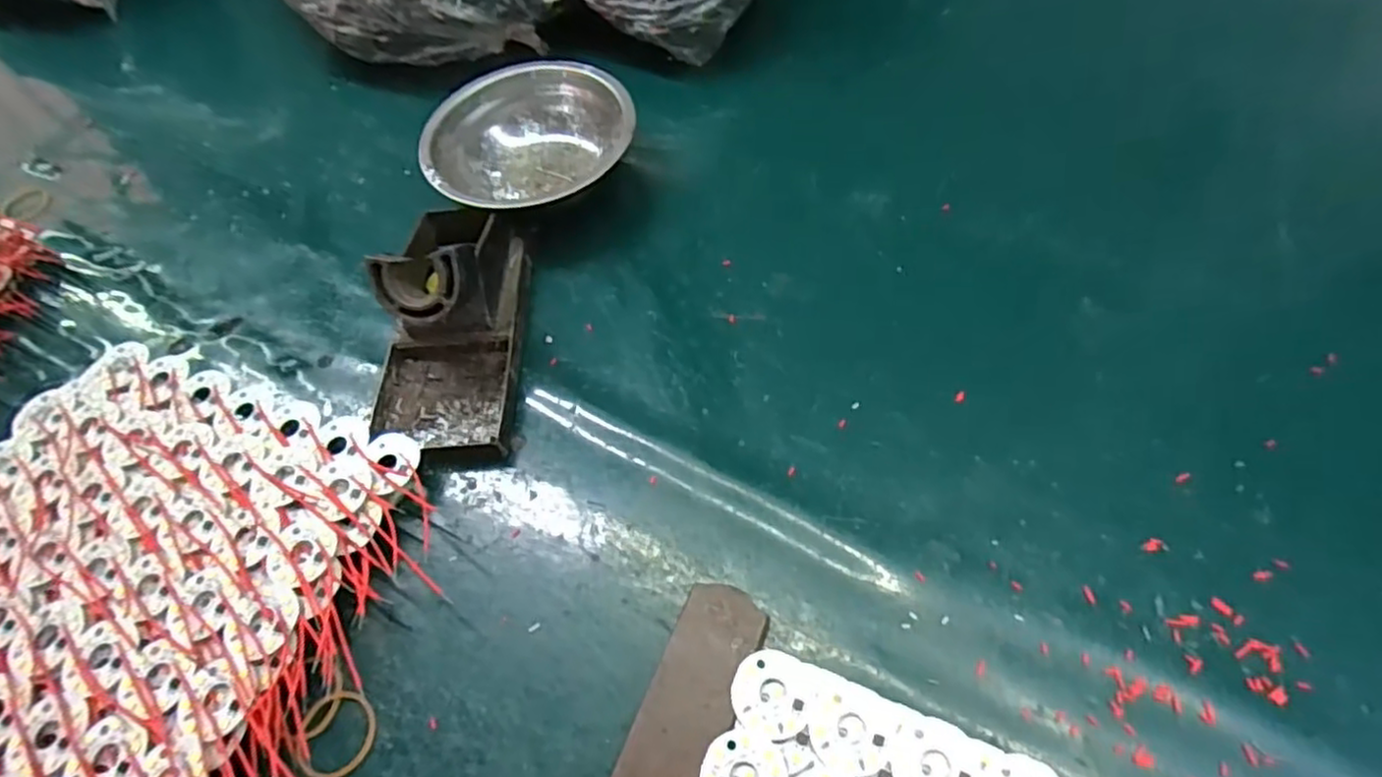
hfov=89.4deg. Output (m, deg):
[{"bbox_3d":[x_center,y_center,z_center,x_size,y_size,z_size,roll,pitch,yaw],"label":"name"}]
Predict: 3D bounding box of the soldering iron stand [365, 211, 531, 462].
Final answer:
[{"bbox_3d":[-0.129,-0.044,0.363,0.068,0.068,0.150,-3,59,4],"label":"soldering iron stand"}]

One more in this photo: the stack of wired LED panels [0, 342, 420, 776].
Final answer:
[{"bbox_3d":[-0.264,0.101,0.312,0.243,0.025,0.237,13,61,13],"label":"stack of wired LED panels"}]

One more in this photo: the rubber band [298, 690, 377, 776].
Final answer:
[{"bbox_3d":[-0.143,0.140,0.283,0.028,0.007,0.033,1,59,6],"label":"rubber band"}]

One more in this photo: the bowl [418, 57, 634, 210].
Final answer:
[{"bbox_3d":[-0.101,-0.152,0.450,0.124,0.047,0.124,-3,59,4],"label":"bowl"}]

